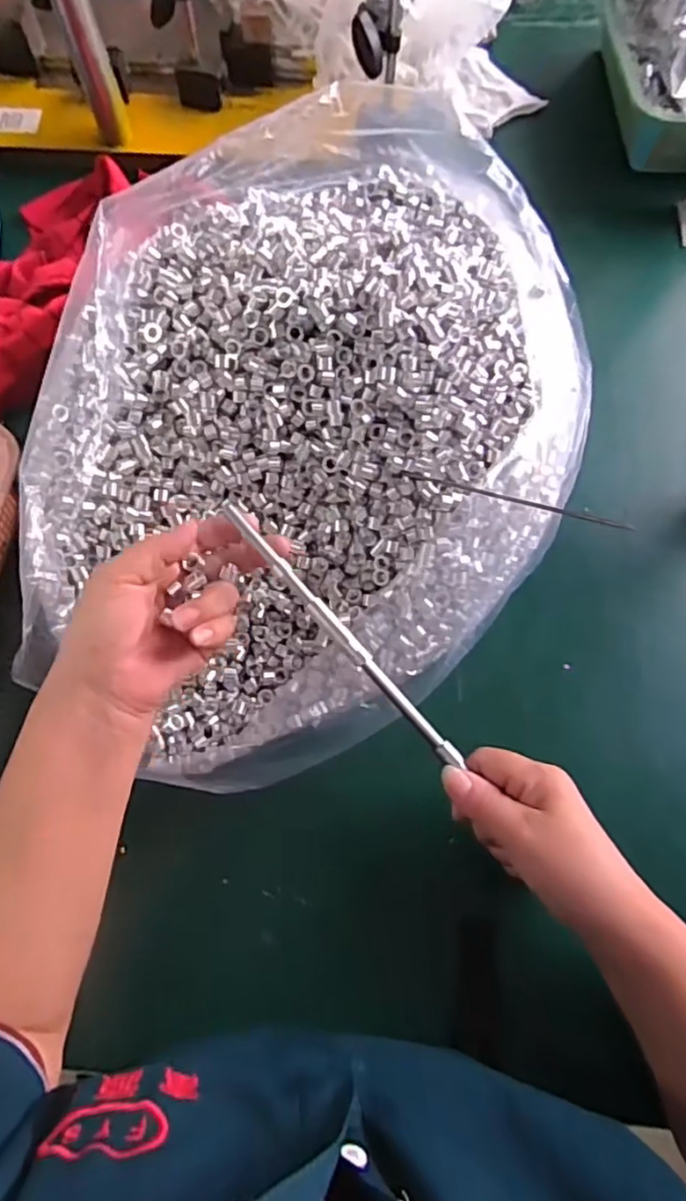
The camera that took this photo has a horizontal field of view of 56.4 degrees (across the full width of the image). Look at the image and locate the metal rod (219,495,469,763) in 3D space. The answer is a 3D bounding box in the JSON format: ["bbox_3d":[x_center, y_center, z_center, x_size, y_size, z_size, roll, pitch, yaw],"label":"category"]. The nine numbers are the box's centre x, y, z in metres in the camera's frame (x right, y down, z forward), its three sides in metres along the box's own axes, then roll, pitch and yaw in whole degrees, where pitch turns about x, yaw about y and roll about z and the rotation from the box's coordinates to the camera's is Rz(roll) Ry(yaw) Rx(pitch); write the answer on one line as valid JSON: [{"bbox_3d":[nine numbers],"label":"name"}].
[{"bbox_3d":[0.001,0.022,0.387,0.008,0.008,0.208,-43,95,-15],"label":"metal rod"}]

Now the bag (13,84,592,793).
[{"bbox_3d":[-0.016,-0.138,0.483,0.375,0.144,0.529,34,73,11],"label":"bag"}]

